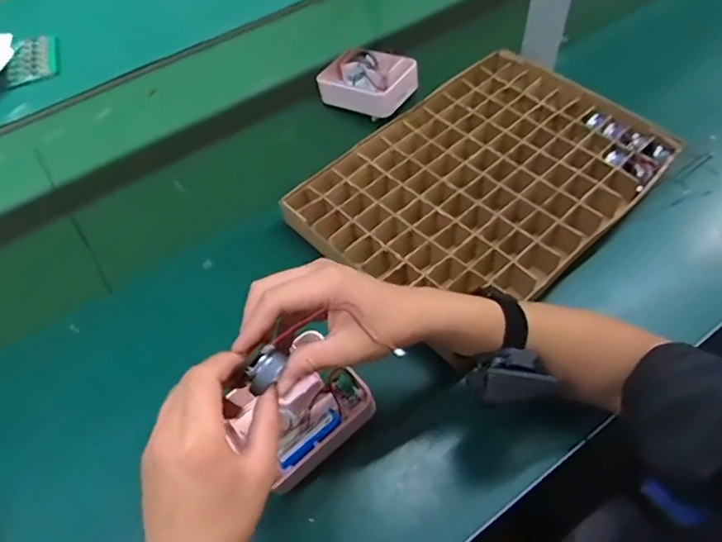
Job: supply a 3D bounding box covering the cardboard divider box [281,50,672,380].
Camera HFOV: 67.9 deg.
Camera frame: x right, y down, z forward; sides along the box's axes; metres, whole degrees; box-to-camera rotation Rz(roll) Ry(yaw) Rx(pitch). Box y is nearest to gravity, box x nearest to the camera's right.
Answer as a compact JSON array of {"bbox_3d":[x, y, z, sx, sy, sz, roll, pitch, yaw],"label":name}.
[{"bbox_3d":[0.150,-0.112,0.660,0.419,0.043,0.295,-40,61,-21],"label":"cardboard divider box"}]

